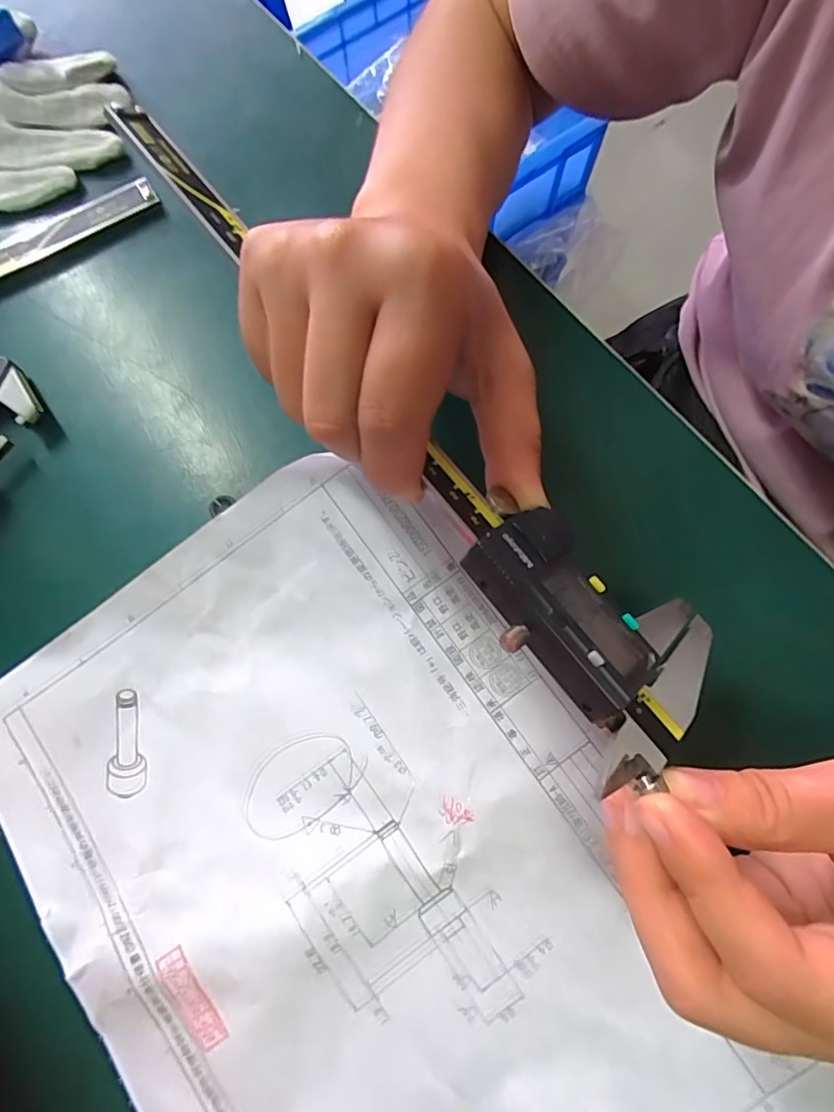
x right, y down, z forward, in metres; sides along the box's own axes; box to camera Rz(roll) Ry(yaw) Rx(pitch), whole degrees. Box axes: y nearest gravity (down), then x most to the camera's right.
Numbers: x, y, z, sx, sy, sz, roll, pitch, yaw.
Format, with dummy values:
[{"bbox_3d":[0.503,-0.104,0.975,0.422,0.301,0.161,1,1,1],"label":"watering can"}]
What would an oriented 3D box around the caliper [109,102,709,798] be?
[{"bbox_3d":[-0.011,-0.055,0.179,0.047,0.018,0.270,-38,78,-9],"label":"caliper"}]

